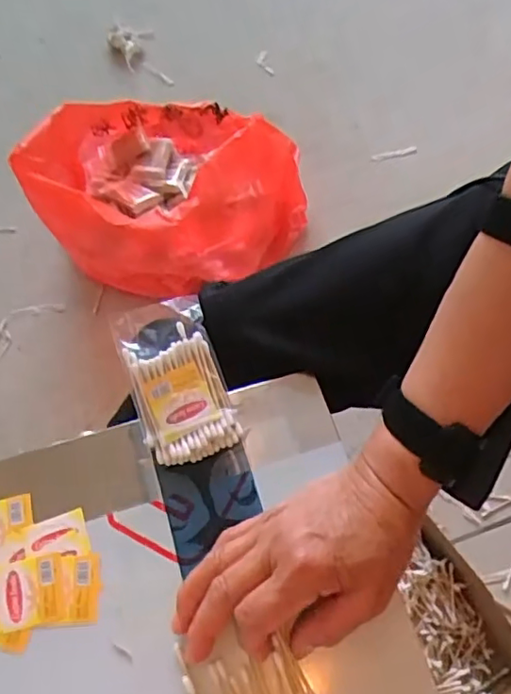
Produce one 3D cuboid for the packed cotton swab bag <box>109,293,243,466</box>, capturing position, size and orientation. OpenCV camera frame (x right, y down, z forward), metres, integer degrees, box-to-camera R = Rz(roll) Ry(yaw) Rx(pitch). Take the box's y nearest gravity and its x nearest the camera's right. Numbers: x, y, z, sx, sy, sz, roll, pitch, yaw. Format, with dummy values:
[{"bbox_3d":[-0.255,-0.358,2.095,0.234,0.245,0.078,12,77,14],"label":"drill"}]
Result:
[{"bbox_3d":[-0.055,0.022,0.408,0.062,0.024,0.113,-17,65,-8],"label":"packed cotton swab bag"}]

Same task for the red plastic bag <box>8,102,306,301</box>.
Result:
[{"bbox_3d":[-0.136,-0.260,0.941,0.411,0.213,0.293,-18,67,-7],"label":"red plastic bag"}]

